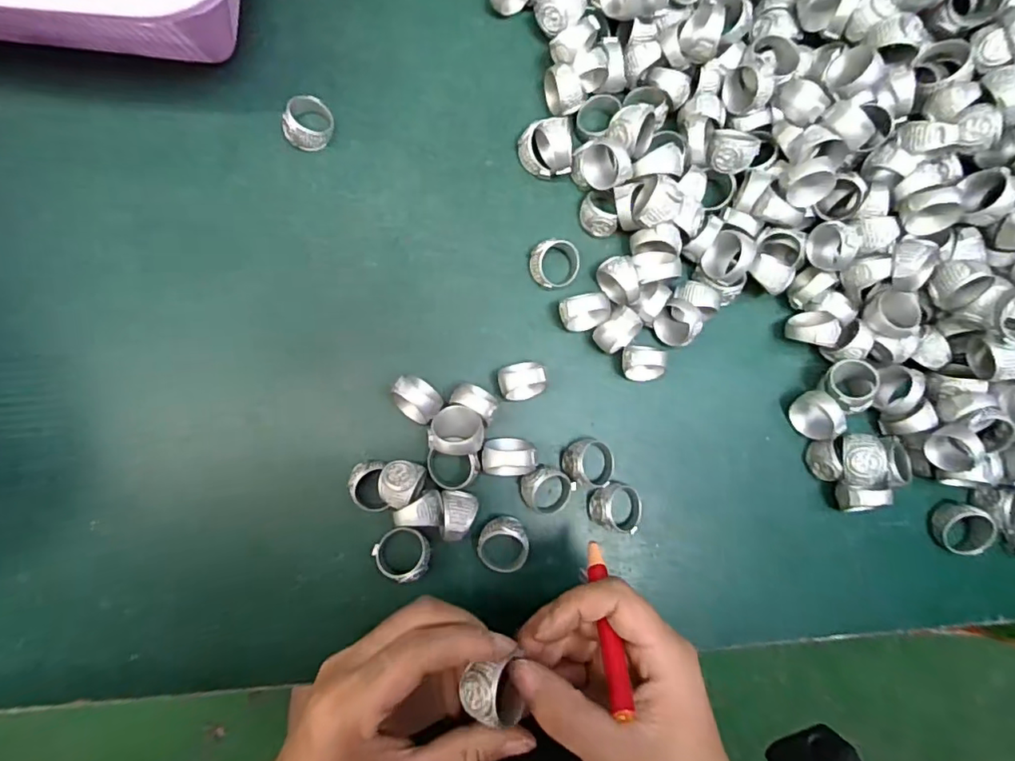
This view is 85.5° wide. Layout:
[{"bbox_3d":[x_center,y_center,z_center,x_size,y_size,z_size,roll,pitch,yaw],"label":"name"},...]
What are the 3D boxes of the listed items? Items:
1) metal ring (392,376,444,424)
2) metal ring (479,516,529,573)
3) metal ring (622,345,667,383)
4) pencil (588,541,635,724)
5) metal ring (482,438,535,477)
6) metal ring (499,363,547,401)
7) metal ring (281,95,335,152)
[{"bbox_3d":[-0.045,0.009,0.274,0.024,0.023,0.020,43,82,-2],"label":"metal ring"},{"bbox_3d":[-0.002,0.082,0.275,0.024,0.018,0.026,1,85,-7],"label":"metal ring"},{"bbox_3d":[0.071,-0.009,0.291,0.021,0.020,0.019,-6,86,-8],"label":"metal ring"},{"bbox_3d":[0.042,0.100,0.231,0.007,0.072,0.005,3,130,-7],"label":"pencil"},{"bbox_3d":[0.000,0.039,0.276,0.025,0.024,0.019,1,85,-7],"label":"metal ring"},{"bbox_3d":[0.007,0.001,0.285,0.024,0.017,0.019,-4,86,-7],"label":"metal ring"},{"bbox_3d":[-0.104,-0.134,0.287,0.026,0.018,0.023,-21,90,-7],"label":"metal ring"}]

